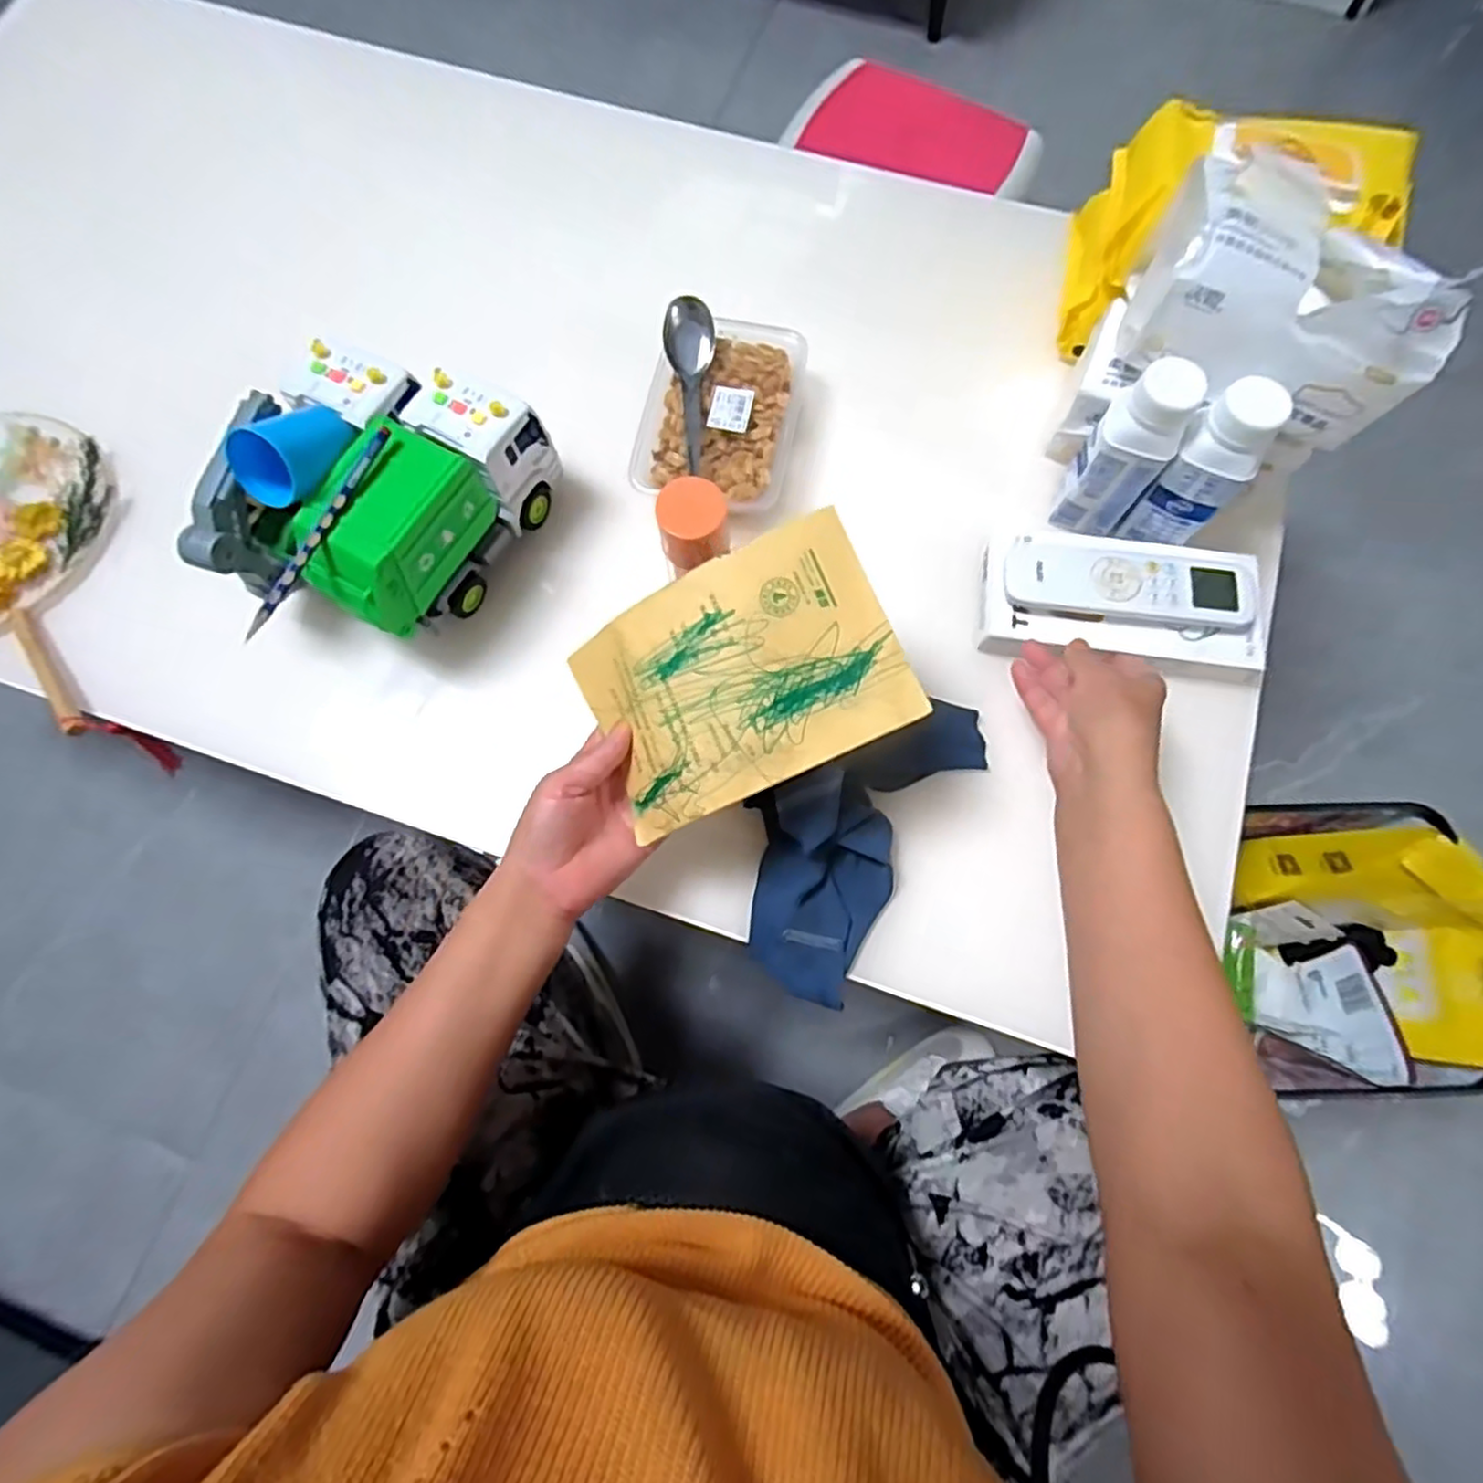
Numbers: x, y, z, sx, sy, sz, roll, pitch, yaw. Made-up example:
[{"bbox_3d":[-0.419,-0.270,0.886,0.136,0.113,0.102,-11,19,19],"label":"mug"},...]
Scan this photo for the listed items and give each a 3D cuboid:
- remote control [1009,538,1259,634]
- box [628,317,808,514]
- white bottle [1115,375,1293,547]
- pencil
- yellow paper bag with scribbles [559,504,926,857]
[{"bbox_3d":[0.275,-0.112,0.497,0.169,0.022,0.060,12,75,3],"label":"remote control"},{"bbox_3d":[-0.015,-0.253,0.562,0.116,0.047,0.168,11,75,3],"label":"box"},{"bbox_3d":[0.309,-0.178,0.476,0.050,0.127,0.038,36,78,9],"label":"white bottle"},{"bbox_3d":[-0.260,-0.130,0.434,0.013,0.014,0.152,24,76,7],"label":"pencil"},{"bbox_3d":[-0.002,-0.036,0.399,0.174,0.025,0.125,-26,83,8],"label":"yellow paper bag with scribbles"}]

